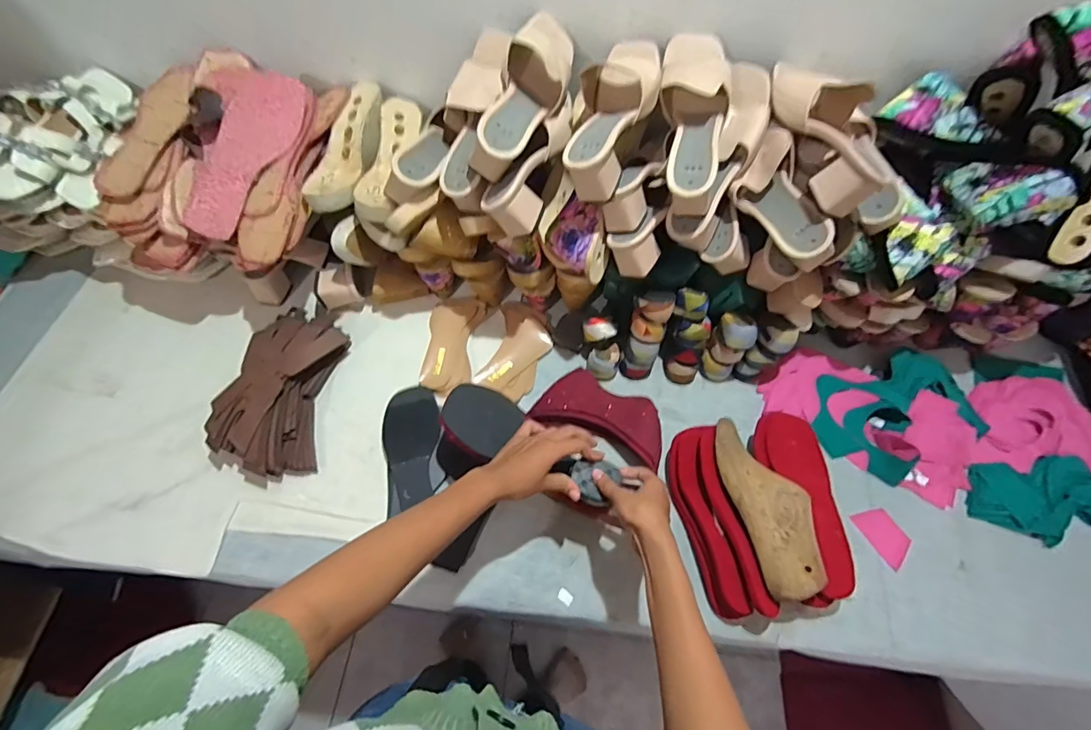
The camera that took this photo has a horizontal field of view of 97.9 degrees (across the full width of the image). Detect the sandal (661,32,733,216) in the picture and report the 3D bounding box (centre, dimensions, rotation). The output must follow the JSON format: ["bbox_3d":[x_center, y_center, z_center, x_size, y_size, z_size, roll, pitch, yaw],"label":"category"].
[{"bbox_3d":[0.190,-0.315,0.607,0.086,0.090,0.234,5,79,0],"label":"sandal"}]

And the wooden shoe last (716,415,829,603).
[{"bbox_3d":[0.280,0.171,0.612,0.083,0.056,0.237,-11,63,-8],"label":"wooden shoe last"}]

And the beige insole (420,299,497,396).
[{"bbox_3d":[-0.147,-0.035,0.776,0.090,0.016,0.174,6,62,1],"label":"beige insole"}]

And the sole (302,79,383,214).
[{"bbox_3d":[-0.298,-0.325,0.709,0.087,0.051,0.231,11,62,4],"label":"sole"}]

